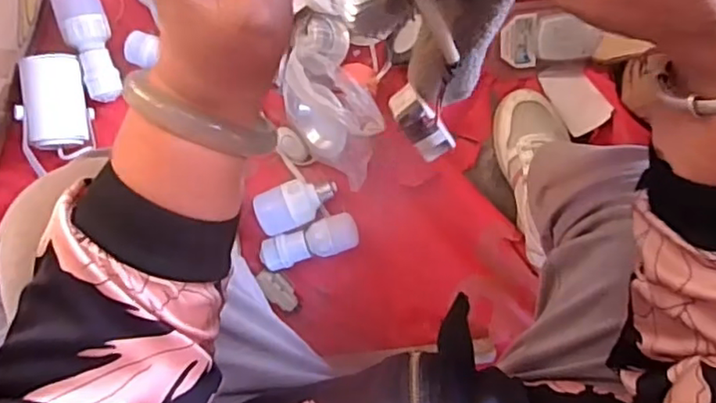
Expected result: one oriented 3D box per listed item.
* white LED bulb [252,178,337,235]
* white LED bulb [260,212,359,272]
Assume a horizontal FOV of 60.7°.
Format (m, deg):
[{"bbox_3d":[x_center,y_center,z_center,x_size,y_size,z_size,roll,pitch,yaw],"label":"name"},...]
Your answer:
[{"bbox_3d":[-0.080,0.001,0.792,0.105,0.050,0.057,-25,92,0],"label":"white LED bulb"},{"bbox_3d":[-0.063,0.055,0.804,0.128,0.039,0.048,-20,92,0],"label":"white LED bulb"}]

